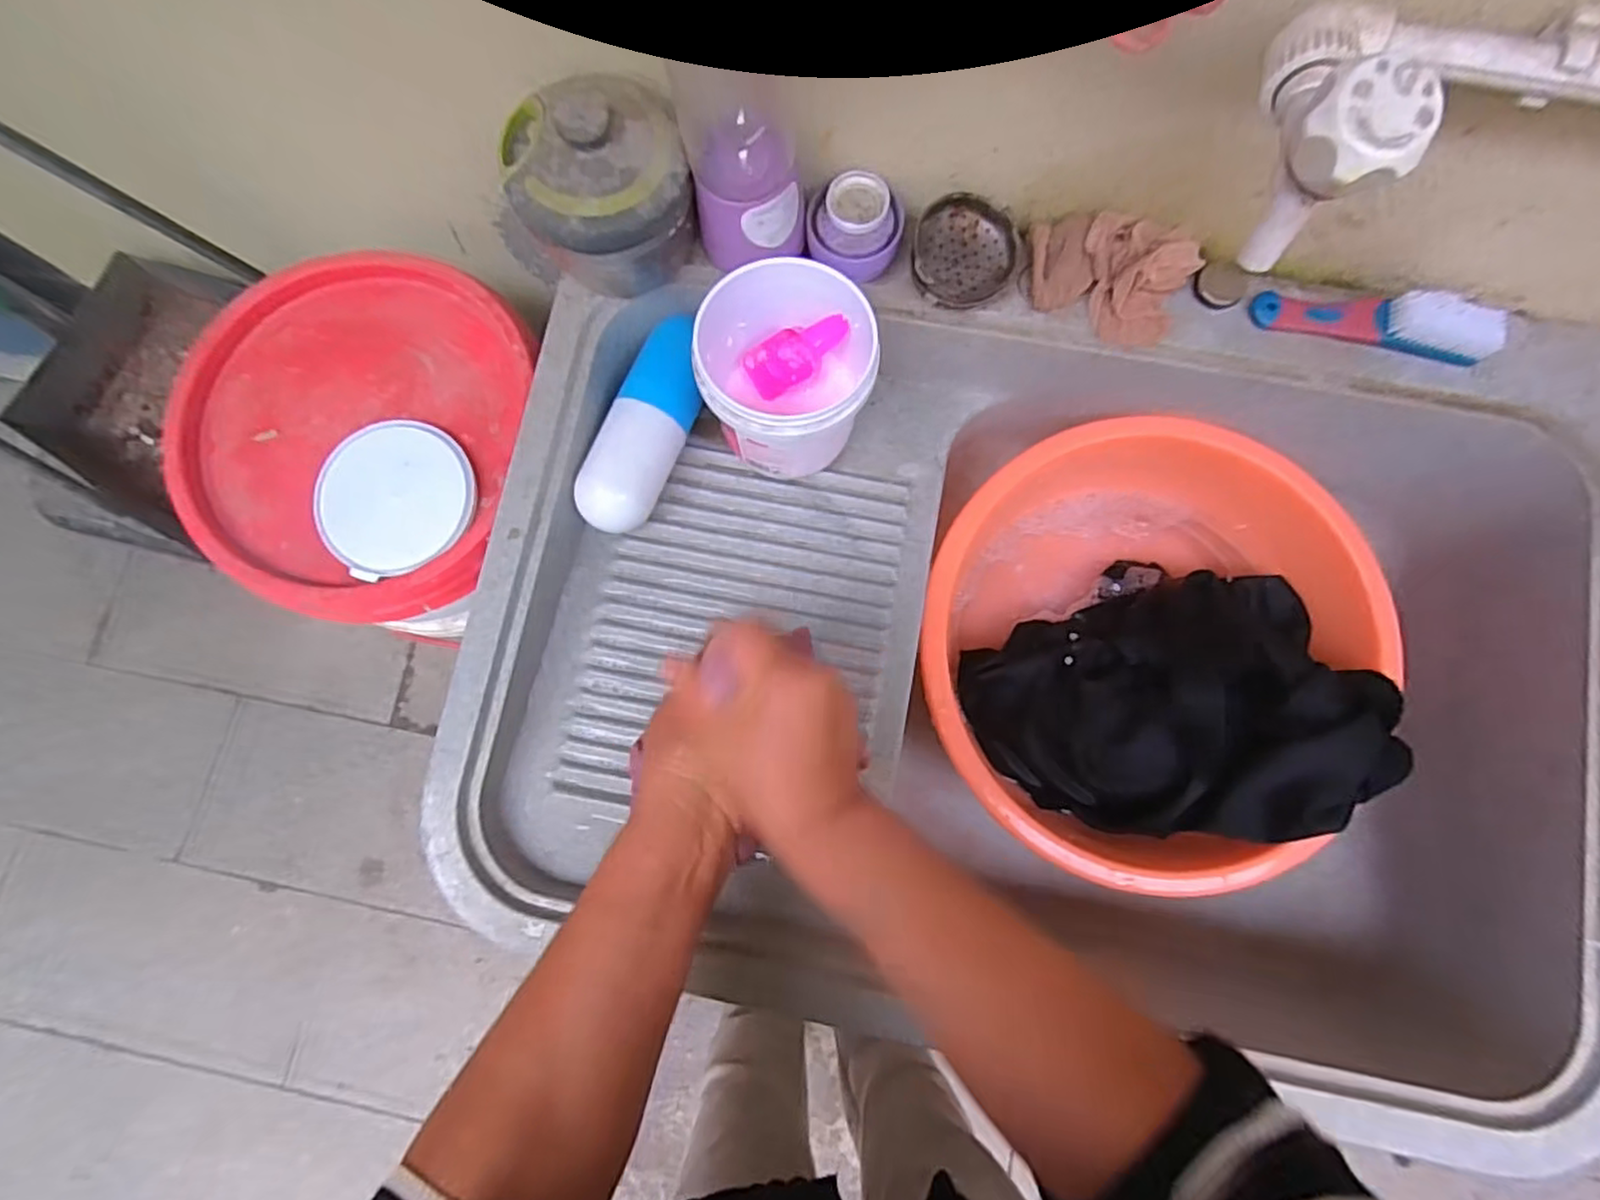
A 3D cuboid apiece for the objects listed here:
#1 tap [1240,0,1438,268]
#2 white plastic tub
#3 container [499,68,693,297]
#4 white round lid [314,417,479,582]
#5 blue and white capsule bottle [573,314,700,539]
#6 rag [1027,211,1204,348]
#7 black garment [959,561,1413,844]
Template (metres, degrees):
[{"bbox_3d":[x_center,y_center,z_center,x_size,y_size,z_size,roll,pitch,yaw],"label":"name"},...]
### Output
[{"bbox_3d":[0.237,-0.210,0.308,0.054,0.088,0.119,15,63,4],"label":"tap"},{"bbox_3d":[-0.011,-0.161,0.504,0.114,0.111,0.118,0,79,1],"label":"white plastic tub"},{"bbox_3d":[-0.133,-0.274,0.461,0.113,0.111,0.106,0,79,1],"label":"container"},{"bbox_3d":[-0.316,-0.083,0.530,0.113,0.012,0.122,-12,79,-1],"label":"white round lid"},{"bbox_3d":[-0.117,-0.136,0.525,0.059,0.062,0.178,21,80,5],"label":"blue and white capsule bottle"},{"bbox_3d":[0.217,-0.229,0.478,0.118,0.044,0.070,13,79,4],"label":"rag"},{"bbox_3d":[0.301,0.075,0.534,0.272,0.116,0.225,-21,79,-3],"label":"black garment"}]

